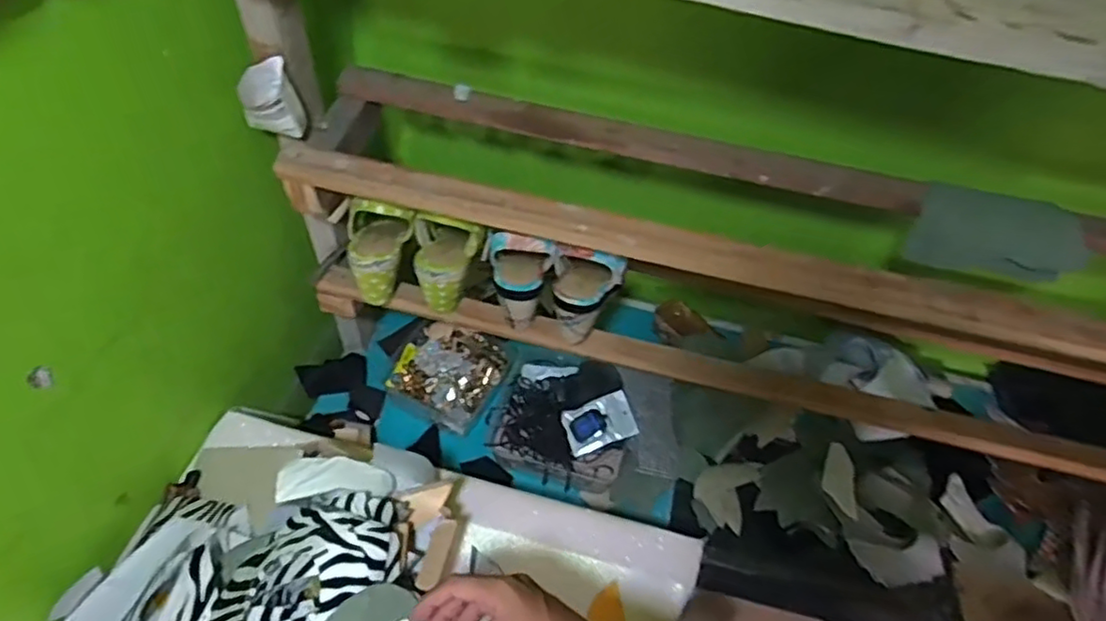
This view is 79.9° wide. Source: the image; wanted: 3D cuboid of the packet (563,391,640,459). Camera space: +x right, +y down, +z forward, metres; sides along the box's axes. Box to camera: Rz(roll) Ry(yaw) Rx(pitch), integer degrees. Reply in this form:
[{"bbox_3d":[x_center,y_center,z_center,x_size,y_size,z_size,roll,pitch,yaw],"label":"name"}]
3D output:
[{"bbox_3d":[0.067,0.164,0.962,0.100,0.011,0.070,-21,68,4],"label":"packet"}]

